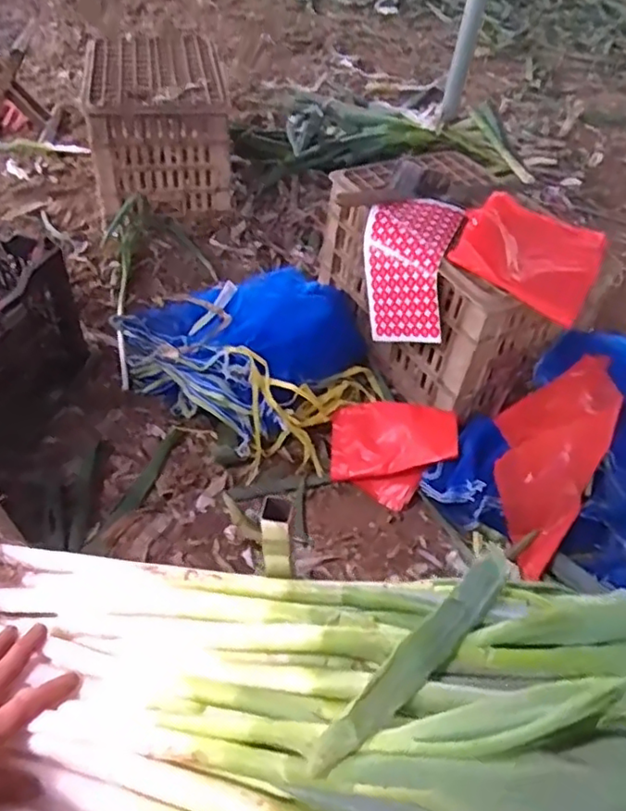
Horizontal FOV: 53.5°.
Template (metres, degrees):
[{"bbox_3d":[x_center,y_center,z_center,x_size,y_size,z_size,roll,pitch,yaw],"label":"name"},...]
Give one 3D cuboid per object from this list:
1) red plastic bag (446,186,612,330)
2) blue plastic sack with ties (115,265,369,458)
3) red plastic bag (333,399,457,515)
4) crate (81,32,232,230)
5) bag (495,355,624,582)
[{"bbox_3d":[0.374,-0.269,1.068,0.234,0.053,0.284,22,48,14],"label":"red plastic bag"},{"bbox_3d":[-0.147,-0.153,1.246,0.470,0.125,0.402,33,53,22],"label":"blue plastic sack with ties"},{"bbox_3d":[0.133,0.076,1.077,0.203,0.106,0.165,9,48,2],"label":"red plastic bag"},{"bbox_3d":[-0.414,-0.757,1.656,0.336,0.258,0.483,-5,48,-12],"label":"crate"},{"bbox_3d":[0.380,0.071,1.011,0.171,0.062,0.391,23,71,14],"label":"bag"}]

